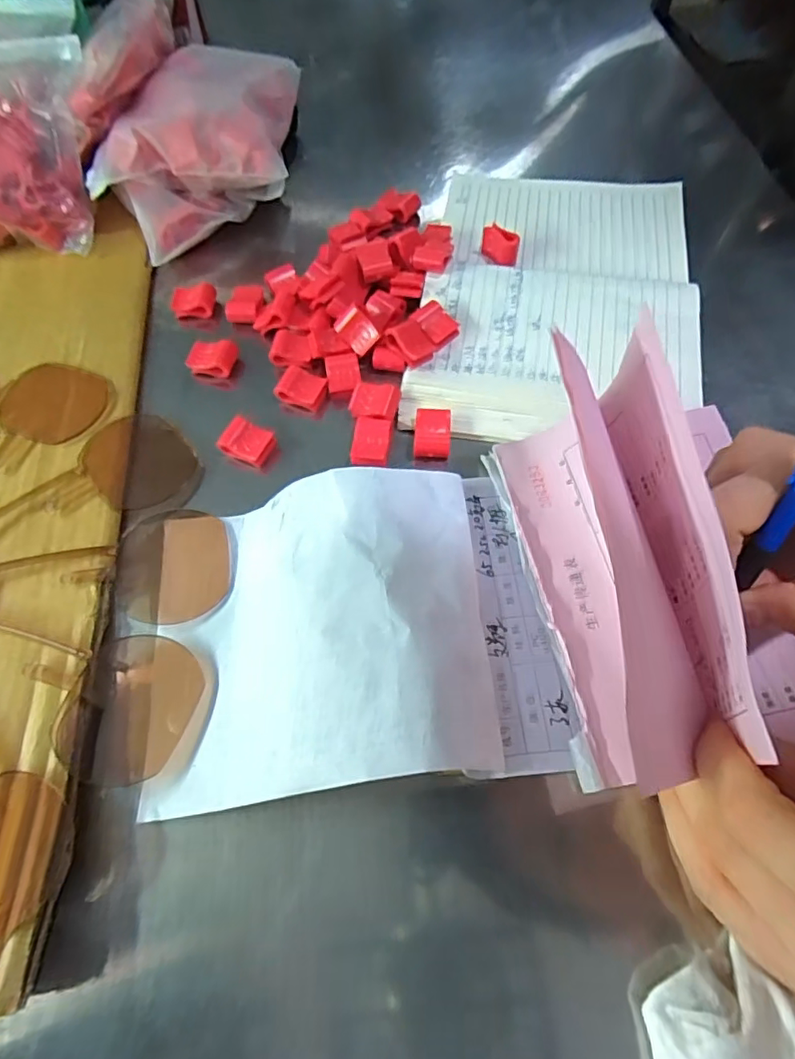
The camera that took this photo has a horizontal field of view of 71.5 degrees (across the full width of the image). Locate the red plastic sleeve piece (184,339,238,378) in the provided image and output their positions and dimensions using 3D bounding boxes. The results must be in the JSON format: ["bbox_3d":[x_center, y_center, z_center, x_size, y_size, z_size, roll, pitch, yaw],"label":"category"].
[{"bbox_3d":[-0.115,-0.107,0.347,0.030,0.014,0.021,11,64,7],"label":"red plastic sleeve piece"}]

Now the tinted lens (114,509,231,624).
[{"bbox_3d":[-0.116,0.018,0.286,0.056,0.006,0.061,-1,63,1],"label":"tinted lens"}]

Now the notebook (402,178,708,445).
[{"bbox_3d":[0.105,-0.160,0.363,0.169,0.017,0.245,8,63,6],"label":"notebook"}]

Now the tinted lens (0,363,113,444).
[{"bbox_3d":[-0.202,-0.076,0.325,0.061,0.004,0.054,9,63,6],"label":"tinted lens"}]

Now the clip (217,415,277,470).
[{"bbox_3d":[-0.085,-0.049,0.318,0.028,0.013,0.025,20,65,12],"label":"clip"}]

